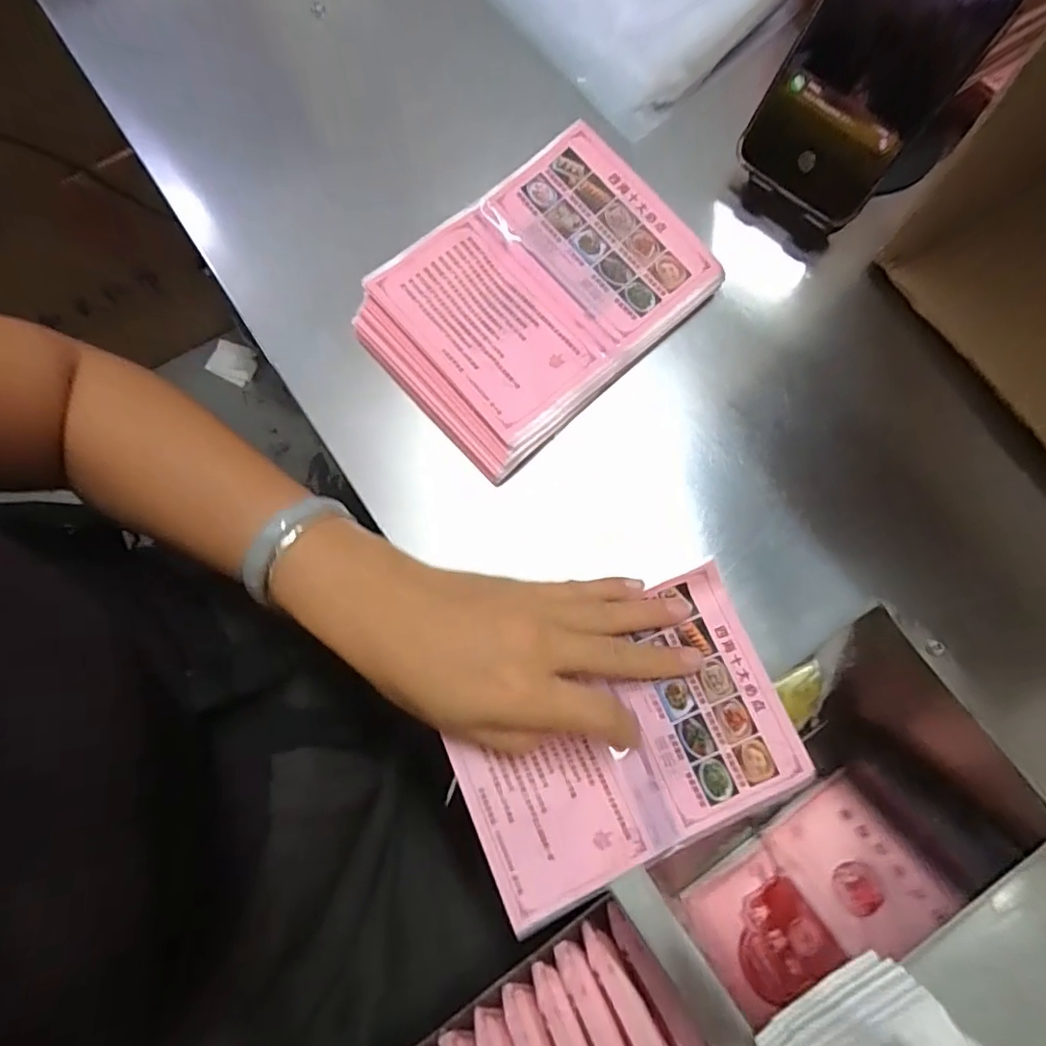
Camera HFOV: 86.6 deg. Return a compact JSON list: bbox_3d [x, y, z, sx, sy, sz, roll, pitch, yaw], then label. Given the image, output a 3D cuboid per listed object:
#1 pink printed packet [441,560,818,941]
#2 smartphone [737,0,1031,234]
[{"bbox_3d":[0.048,0.104,0.269,0.157,0.014,0.111,-24,79,-3],"label":"pink printed packet"},{"bbox_3d":[0.171,-0.227,0.253,0.076,0.162,0.012,43,56,9],"label":"smartphone"}]

